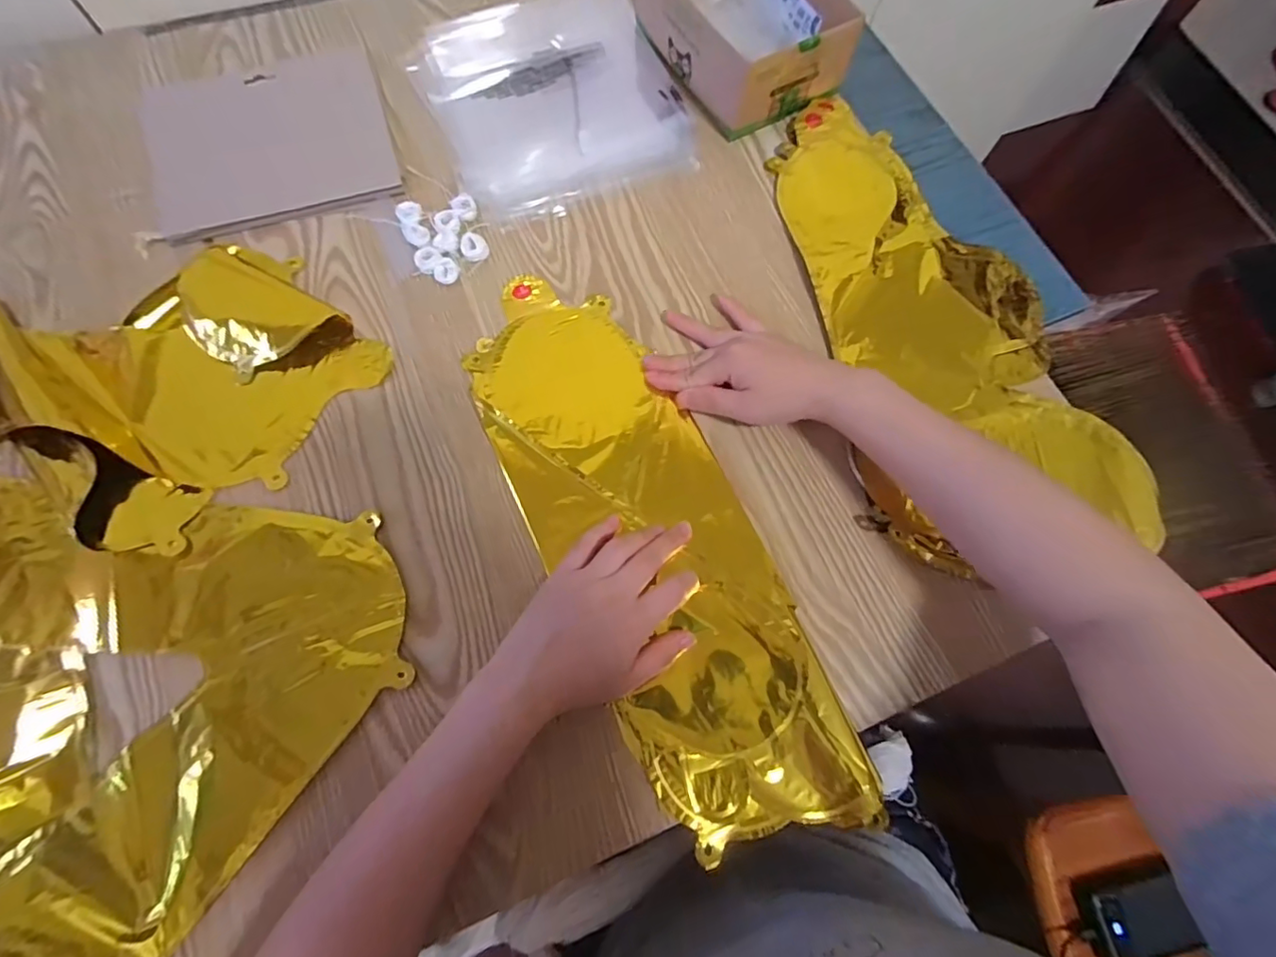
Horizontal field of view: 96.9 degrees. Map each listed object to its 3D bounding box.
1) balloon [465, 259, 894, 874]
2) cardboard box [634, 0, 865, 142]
[{"bbox_3d":[0.003,0.033,0.396,0.137,0.010,0.423,-26,73,-10],"label":"balloon"},{"bbox_3d":[0.095,-0.413,0.508,0.135,0.064,0.183,-29,74,-11],"label":"cardboard box"}]

